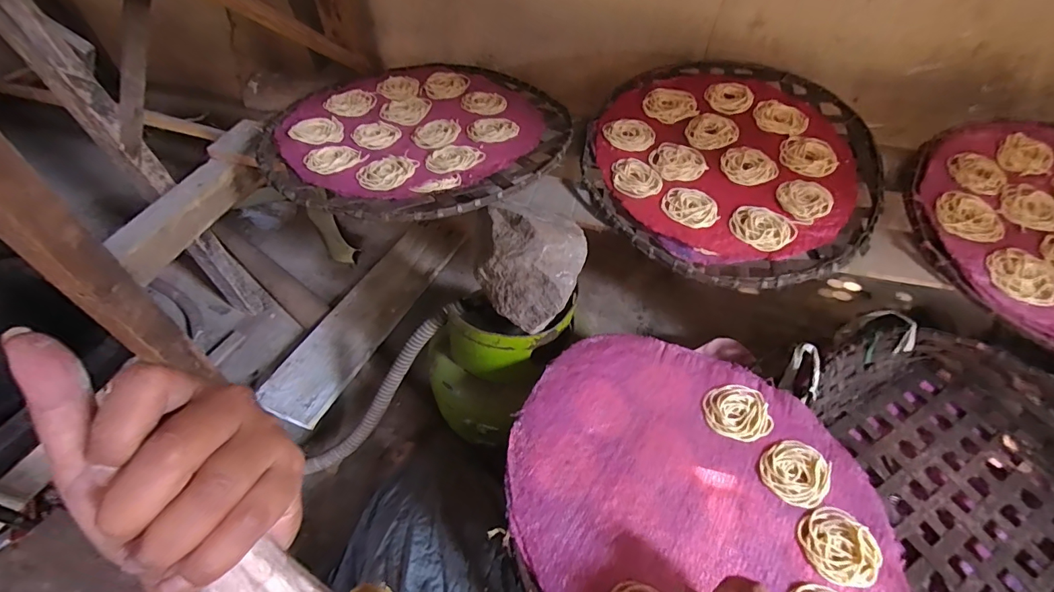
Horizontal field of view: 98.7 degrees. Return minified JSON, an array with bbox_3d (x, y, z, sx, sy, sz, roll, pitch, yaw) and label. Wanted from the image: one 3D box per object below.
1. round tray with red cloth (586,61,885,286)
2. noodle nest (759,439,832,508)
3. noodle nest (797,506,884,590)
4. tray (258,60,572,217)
[{"bbox_3d":[0.285,-0.195,0.641,0.377,0.082,0.405,0,49,0],"label":"round tray with red cloth"},{"bbox_3d":[0.268,0.175,0.451,0.063,0.010,0.059,-35,57,-26],"label":"noodle nest"},{"bbox_3d":[0.282,0.225,0.407,0.064,0.008,0.061,0,49,0],"label":"noodle nest"},{"bbox_3d":[-0.144,-0.230,0.639,0.398,0.046,0.392,0,49,0],"label":"tray"}]

